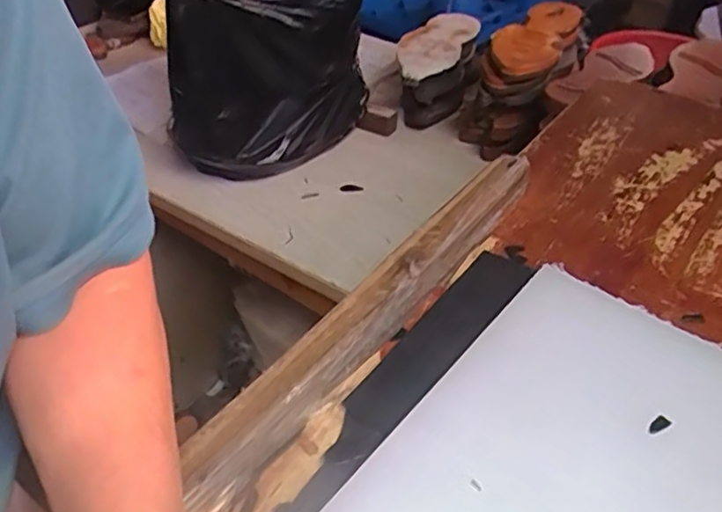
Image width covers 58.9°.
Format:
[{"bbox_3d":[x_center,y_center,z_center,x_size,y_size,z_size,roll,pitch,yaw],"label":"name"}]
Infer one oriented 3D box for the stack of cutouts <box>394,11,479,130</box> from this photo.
[{"bbox_3d":[0.128,-0.317,1.124,0.129,0.123,0.269,9,41,8],"label":"stack of cutouts"}]

